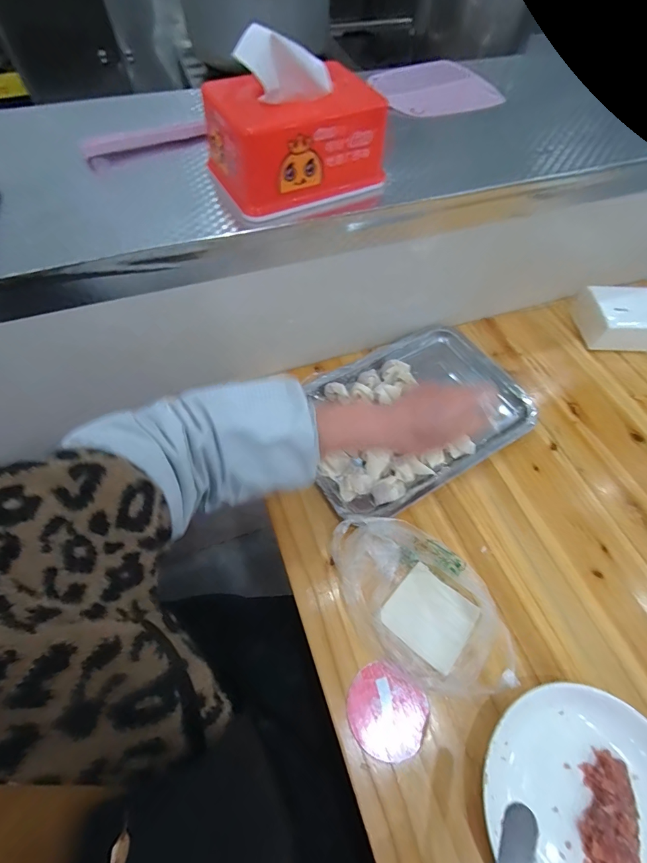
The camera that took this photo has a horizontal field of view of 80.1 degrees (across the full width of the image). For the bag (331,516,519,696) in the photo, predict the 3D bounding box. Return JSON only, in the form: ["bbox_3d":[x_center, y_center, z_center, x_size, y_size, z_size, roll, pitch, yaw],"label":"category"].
[{"bbox_3d":[0.091,0.169,0.387,0.194,0.039,0.111,39,65,18],"label":"bag"}]

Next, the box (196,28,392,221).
[{"bbox_3d":[-0.025,-0.284,0.357,0.159,0.106,0.091,-22,63,-13],"label":"box"}]

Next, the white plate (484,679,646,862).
[{"bbox_3d":[0.217,0.311,0.311,0.166,0.029,0.174,1,59,-2],"label":"white plate"}]

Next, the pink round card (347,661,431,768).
[{"bbox_3d":[0.059,0.258,0.354,0.073,0.009,0.067,1,59,-2],"label":"pink round card"}]

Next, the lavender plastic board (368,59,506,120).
[{"bbox_3d":[0.153,-0.477,0.532,0.170,0.013,0.135,-21,63,-13],"label":"lavender plastic board"}]

